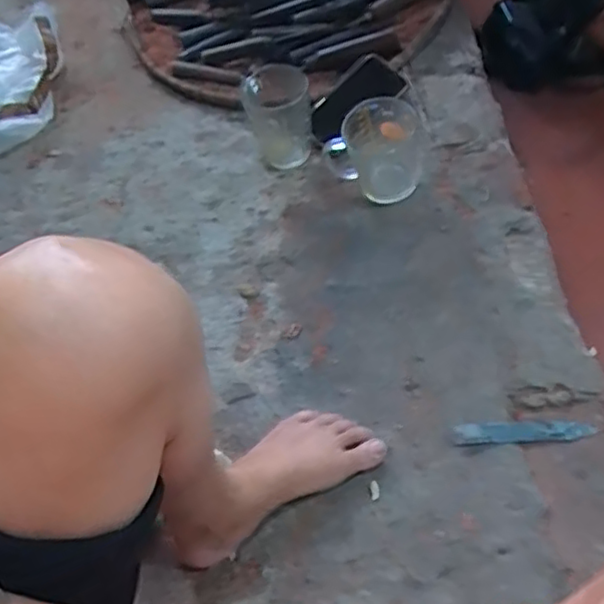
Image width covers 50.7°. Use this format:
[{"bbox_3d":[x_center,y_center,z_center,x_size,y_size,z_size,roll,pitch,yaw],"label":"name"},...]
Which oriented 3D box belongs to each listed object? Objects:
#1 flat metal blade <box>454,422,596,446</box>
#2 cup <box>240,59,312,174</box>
[{"bbox_3d":[0.228,0.134,0.653,0.141,0.004,0.022,-2,63,0],"label":"flat metal blade"},{"bbox_3d":[-0.031,-0.236,0.833,0.079,0.123,0.079,-1,63,1],"label":"cup"}]

